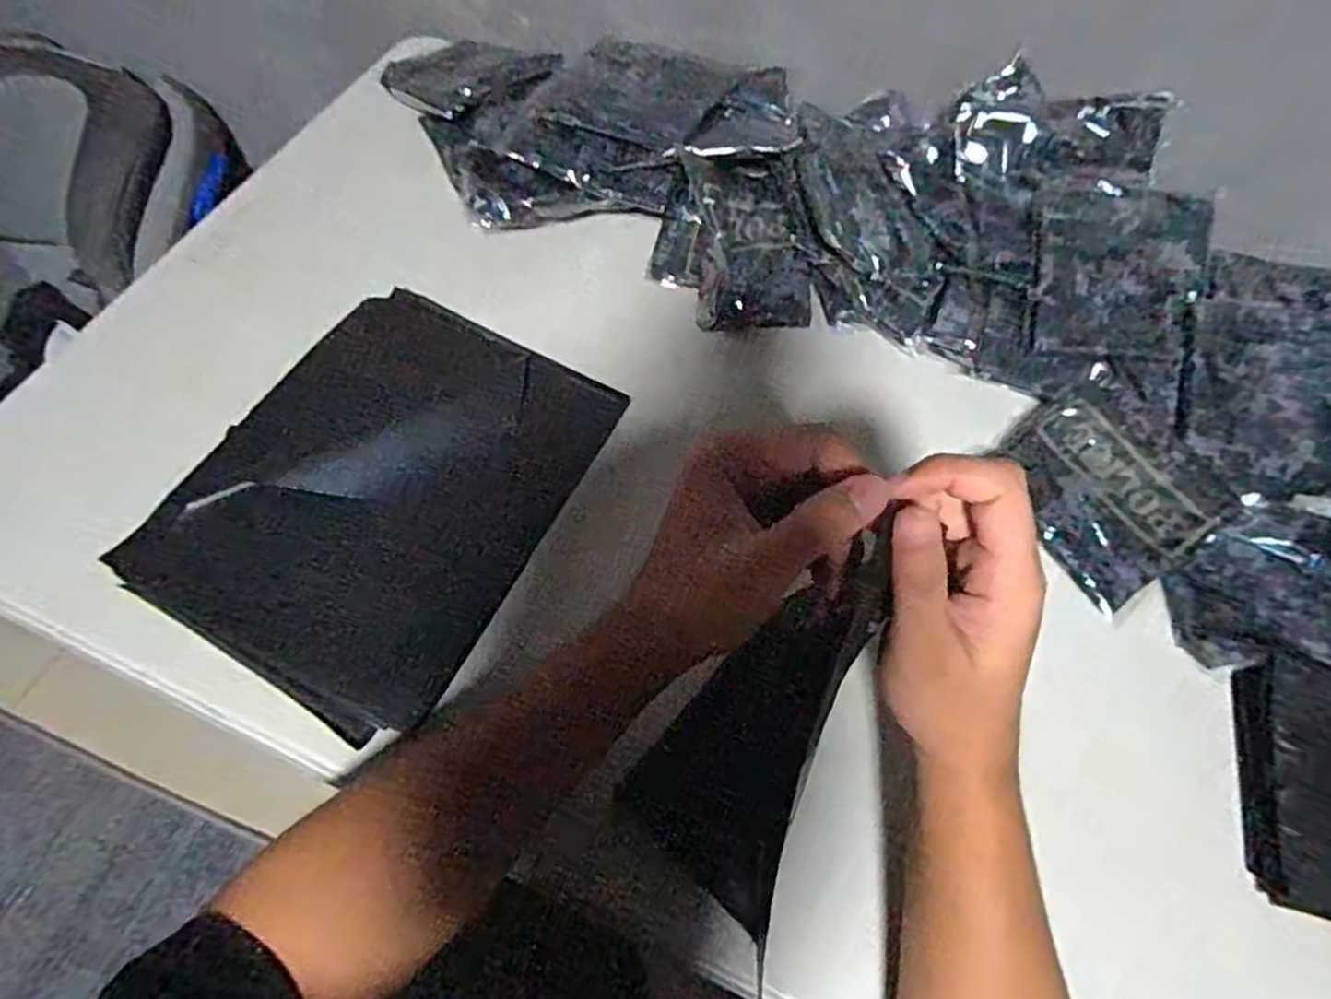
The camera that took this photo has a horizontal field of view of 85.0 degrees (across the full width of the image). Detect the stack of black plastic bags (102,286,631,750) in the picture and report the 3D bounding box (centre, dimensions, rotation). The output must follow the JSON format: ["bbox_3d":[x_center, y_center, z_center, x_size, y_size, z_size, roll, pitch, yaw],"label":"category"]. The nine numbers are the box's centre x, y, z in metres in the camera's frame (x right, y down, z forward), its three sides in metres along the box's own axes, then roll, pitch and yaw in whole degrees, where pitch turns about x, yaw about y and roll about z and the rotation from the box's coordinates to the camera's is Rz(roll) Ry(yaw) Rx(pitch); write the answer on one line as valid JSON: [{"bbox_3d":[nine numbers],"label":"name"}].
[{"bbox_3d":[-0.176,-0.010,0.465,0.208,0.020,0.263,30,67,2],"label":"stack of black plastic bags"}]

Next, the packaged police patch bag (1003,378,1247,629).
[{"bbox_3d":[0.297,-0.006,0.495,0.116,0.010,0.130,-36,73,-5],"label":"packaged police patch bag"}]

